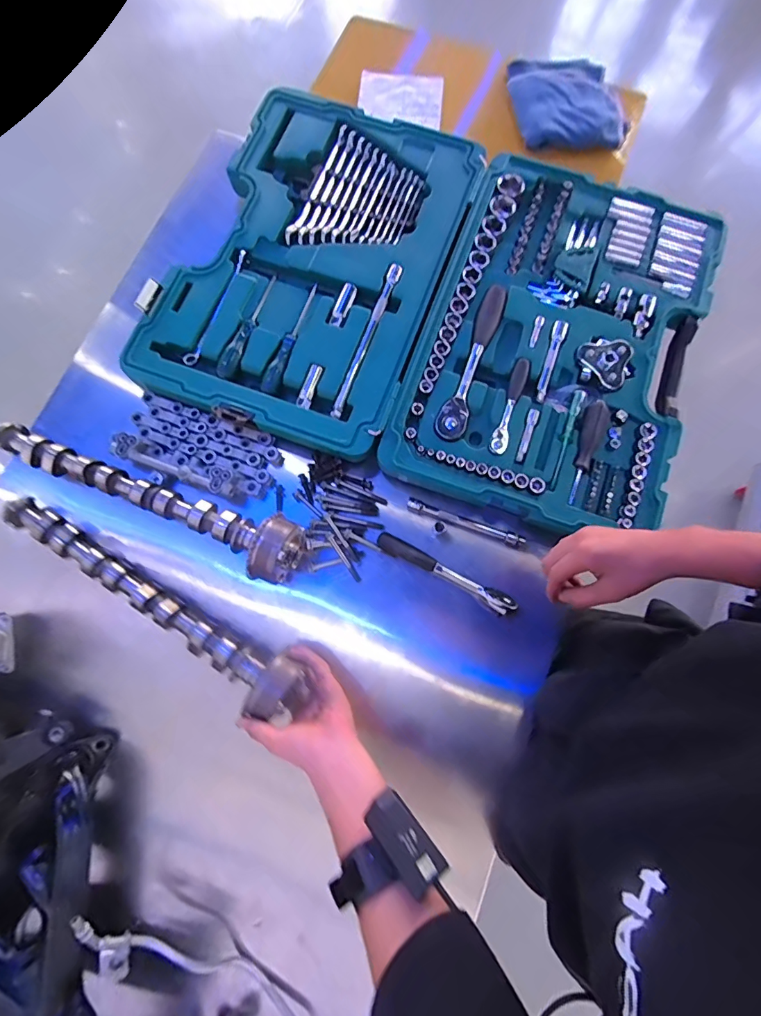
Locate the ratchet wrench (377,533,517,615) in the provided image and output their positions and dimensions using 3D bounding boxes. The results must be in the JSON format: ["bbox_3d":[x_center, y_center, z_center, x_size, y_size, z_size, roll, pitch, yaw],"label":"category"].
[{"bbox_3d":[0.084,0.084,0.586,0.193,0.025,0.026,29,80,6],"label":"ratchet wrench"}]

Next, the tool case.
[{"bbox_3d":[0.081,-0.306,0.663,0.717,0.059,0.549,19,77,4],"label":"tool case"}]

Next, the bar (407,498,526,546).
[{"bbox_3d":[0.116,0.020,0.610,0.164,0.011,0.014,19,79,4],"label":"bar"}]

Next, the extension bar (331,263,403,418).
[{"bbox_3d":[-0.020,-0.241,0.631,0.019,0.015,0.249,21,77,5],"label":"extension bar"}]

